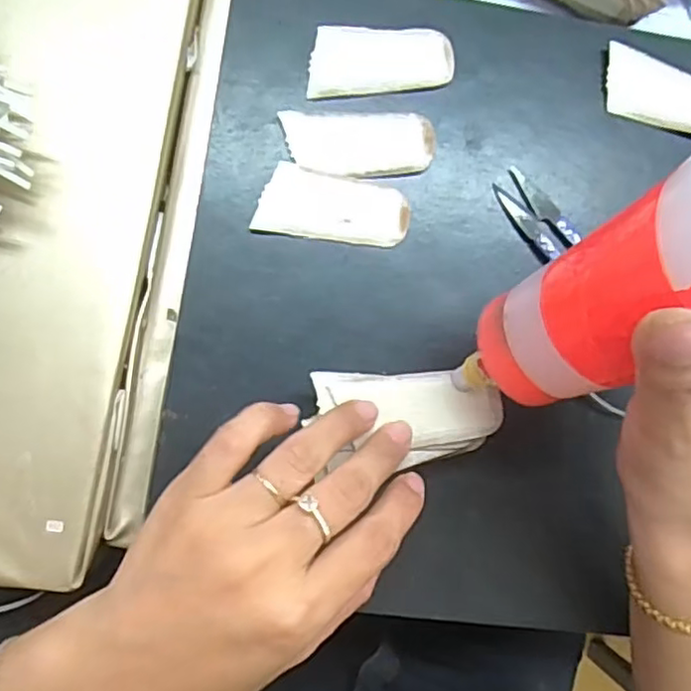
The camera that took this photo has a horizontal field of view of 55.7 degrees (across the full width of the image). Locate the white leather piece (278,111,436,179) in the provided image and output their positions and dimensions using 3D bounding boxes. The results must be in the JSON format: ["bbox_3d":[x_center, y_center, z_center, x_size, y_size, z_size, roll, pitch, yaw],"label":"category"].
[{"bbox_3d":[0.007,-0.097,0.315,0.072,0.004,0.030,-2,88,-7],"label":"white leather piece"}]

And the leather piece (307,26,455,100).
[{"bbox_3d":[0.018,-0.138,0.316,0.070,0.004,0.031,-4,88,-7],"label":"leather piece"}]

